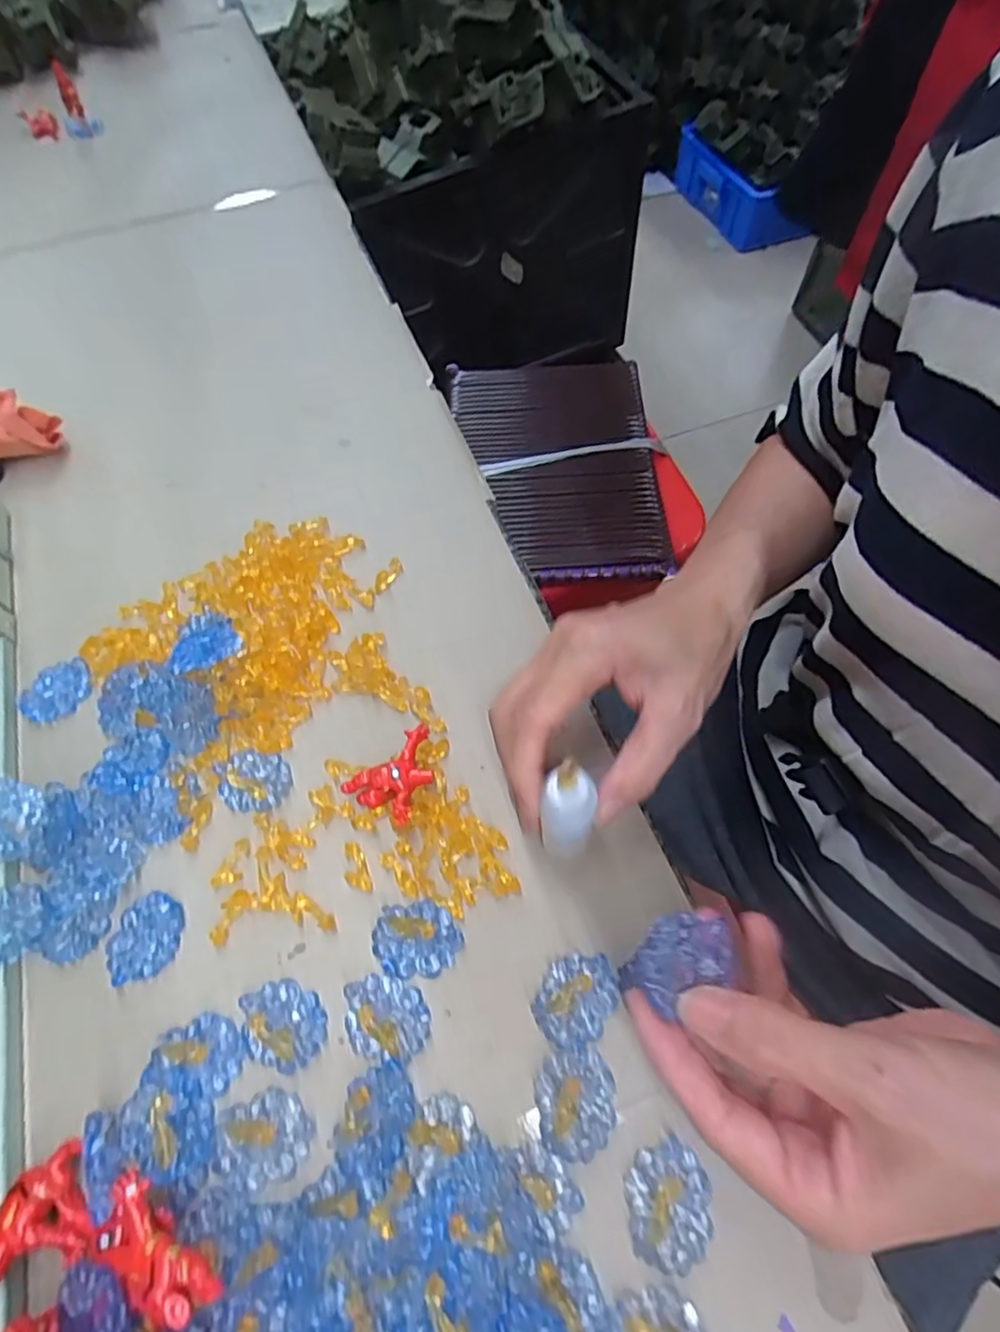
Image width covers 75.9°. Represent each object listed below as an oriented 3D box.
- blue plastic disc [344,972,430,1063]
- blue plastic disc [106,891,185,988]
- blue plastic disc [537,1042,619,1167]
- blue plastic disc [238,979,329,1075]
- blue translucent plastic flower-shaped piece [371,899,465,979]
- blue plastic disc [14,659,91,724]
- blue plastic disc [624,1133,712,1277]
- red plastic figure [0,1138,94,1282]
[{"bbox_3d":[-0.048,0.146,0.267,0.036,0.013,0.030,6,63,4],"label":"blue plastic disc"},{"bbox_3d":[-0.160,0.120,0.287,0.033,0.005,0.035,-11,63,-5],"label":"blue plastic disc"},{"bbox_3d":[0.030,0.172,0.252,0.031,0.010,0.036,-9,63,-4],"label":"blue plastic disc"},{"bbox_3d":[-0.091,0.150,0.268,0.034,0.011,0.034,0,62,1],"label":"blue plastic disc"},{"bbox_3d":[-0.037,0.119,0.282,0.038,0.012,0.030,-7,62,-3],"label":"blue translucent plastic flower-shaped piece"},{"bbox_3d":[-0.243,0.013,0.351,0.028,0.010,0.039,34,68,17],"label":"blue plastic disc"},{"bbox_3d":[0.063,0.199,0.237,0.030,0.010,0.038,11,63,6],"label":"blue plastic disc"},{"bbox_3d":[-0.178,0.202,0.233,0.047,0.015,0.035,-17,63,-8],"label":"red plastic figure"}]

